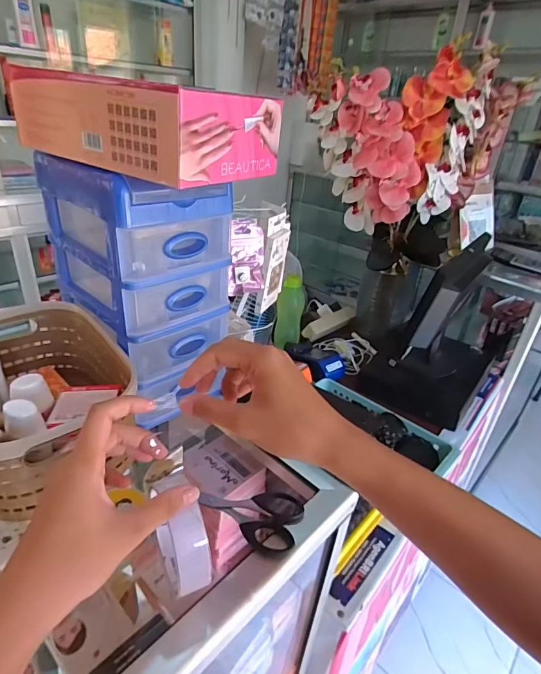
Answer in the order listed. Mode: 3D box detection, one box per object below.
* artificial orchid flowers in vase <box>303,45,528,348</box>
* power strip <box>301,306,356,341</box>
[{"bbox_3d":[0.326,-0.323,1.099,0.446,0.638,0.315,-8,32,-22],"label":"artificial orchid flowers in vase"},{"bbox_3d":[0.180,-0.042,1.207,0.054,0.040,0.224,29,37,35],"label":"power strip"}]

